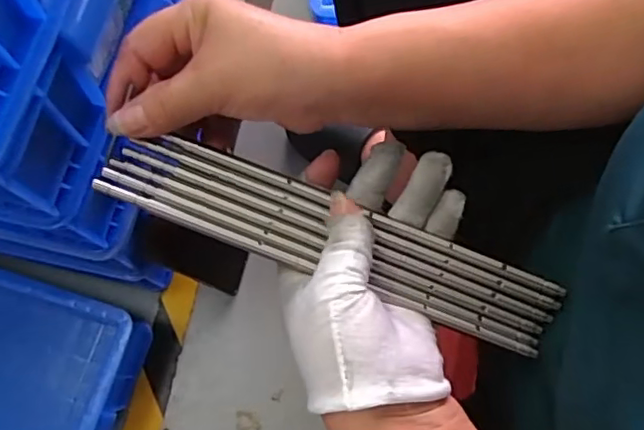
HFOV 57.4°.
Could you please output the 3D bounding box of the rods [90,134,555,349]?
[{"bbox_3d":[0.011,0.014,0.318,0.251,0.011,0.046,20,73,-6],"label":"rods"}]

